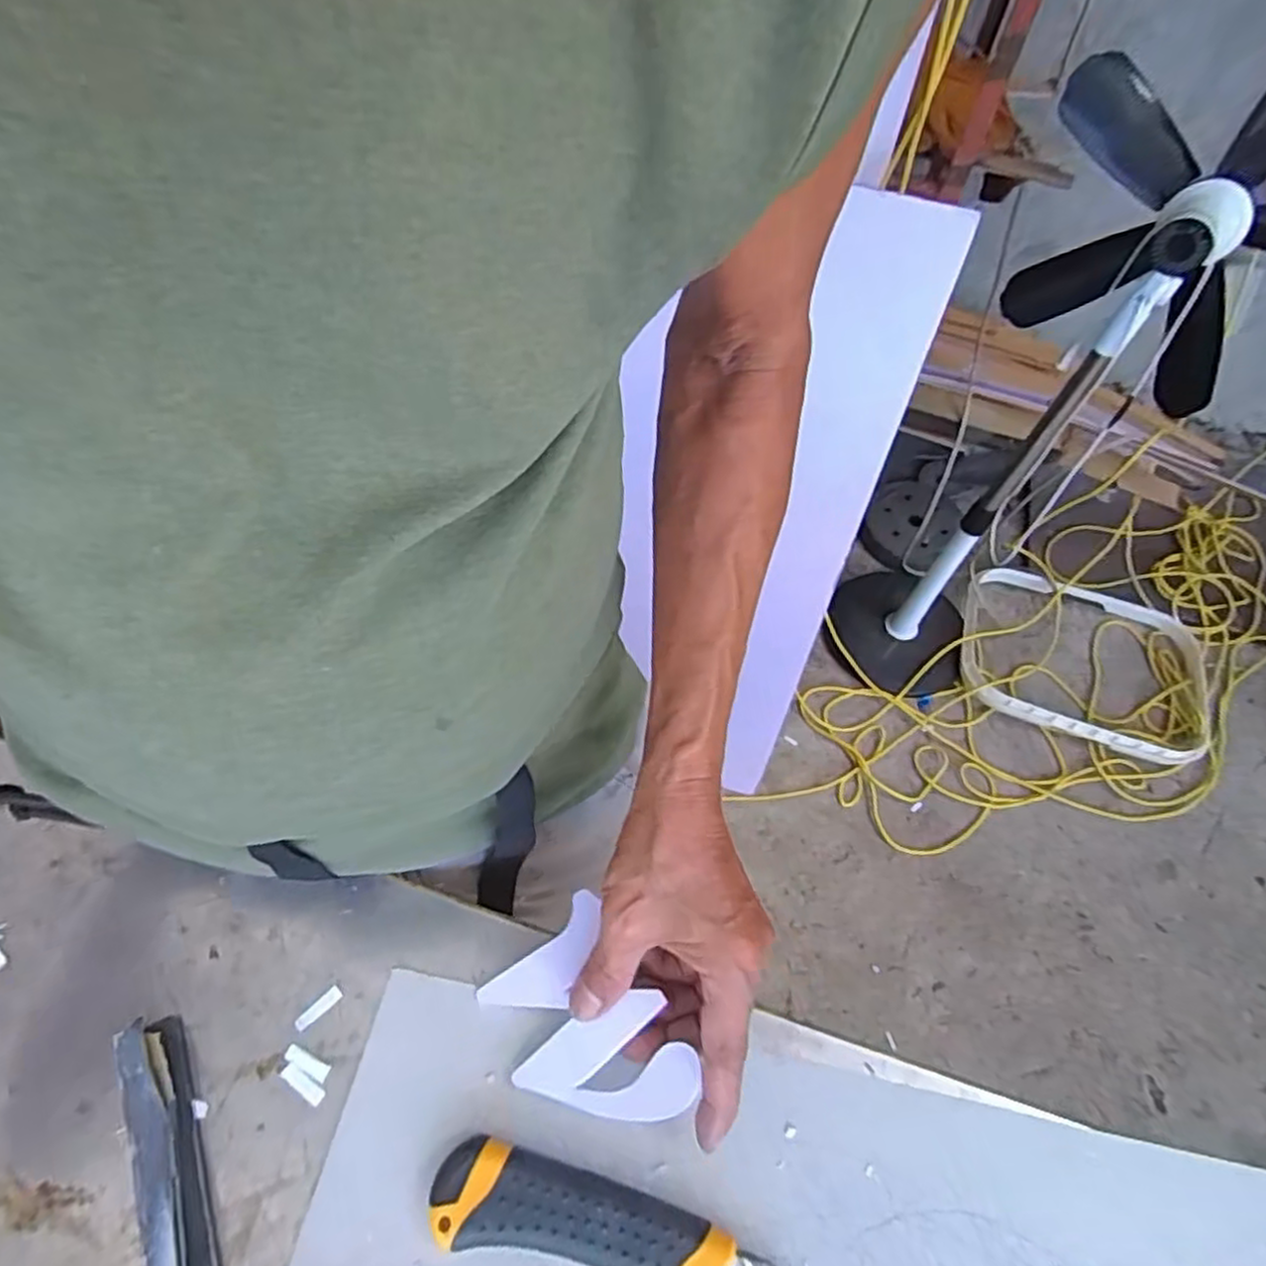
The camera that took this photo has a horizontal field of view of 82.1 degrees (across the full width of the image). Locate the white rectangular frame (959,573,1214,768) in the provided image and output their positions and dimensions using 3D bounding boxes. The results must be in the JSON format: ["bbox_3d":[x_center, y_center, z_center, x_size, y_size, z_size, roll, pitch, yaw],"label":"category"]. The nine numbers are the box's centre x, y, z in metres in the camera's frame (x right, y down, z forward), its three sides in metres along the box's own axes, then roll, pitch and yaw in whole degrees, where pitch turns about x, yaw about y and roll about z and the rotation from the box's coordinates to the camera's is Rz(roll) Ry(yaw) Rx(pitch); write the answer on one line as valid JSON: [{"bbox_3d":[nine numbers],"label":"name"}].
[{"bbox_3d":[0.851,0.040,1.371,0.459,0.059,0.362,16,57,6],"label":"white rectangular frame"}]

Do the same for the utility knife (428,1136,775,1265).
[{"bbox_3d":[-0.008,0.268,0.330,0.164,0.019,0.040,10,56,2],"label":"utility knife"}]

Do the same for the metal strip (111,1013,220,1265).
[{"bbox_3d":[-0.219,0.250,0.339,0.031,0.016,0.133,-21,61,-17],"label":"metal strip"}]

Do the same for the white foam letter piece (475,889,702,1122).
[{"bbox_3d":[-0.025,0.198,0.359,0.077,0.006,0.104,-40,55,-2],"label":"white foam letter piece"}]

